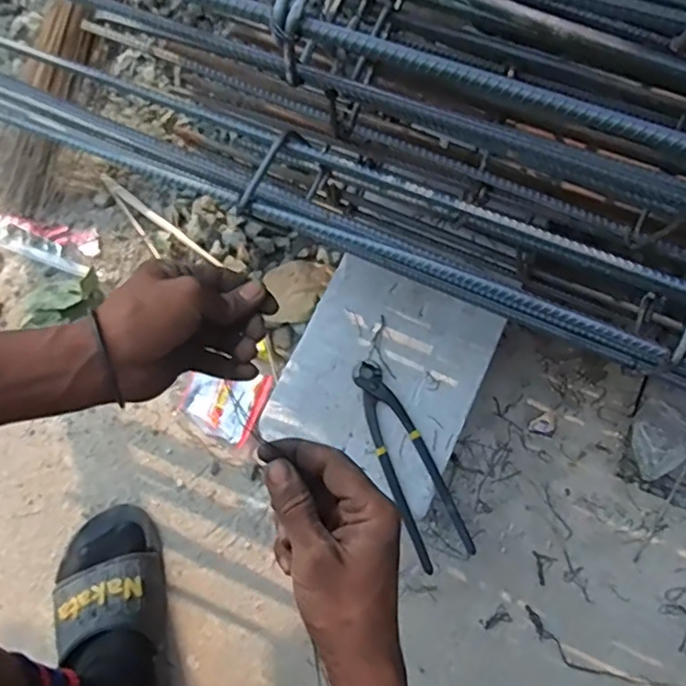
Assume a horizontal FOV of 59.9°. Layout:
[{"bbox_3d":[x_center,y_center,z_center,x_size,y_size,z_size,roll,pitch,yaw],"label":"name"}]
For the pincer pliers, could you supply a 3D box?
[{"bbox_3d":[0.062,0.119,0.613,0.055,0.023,0.215,-23,70,-7],"label":"pincer pliers"}]

